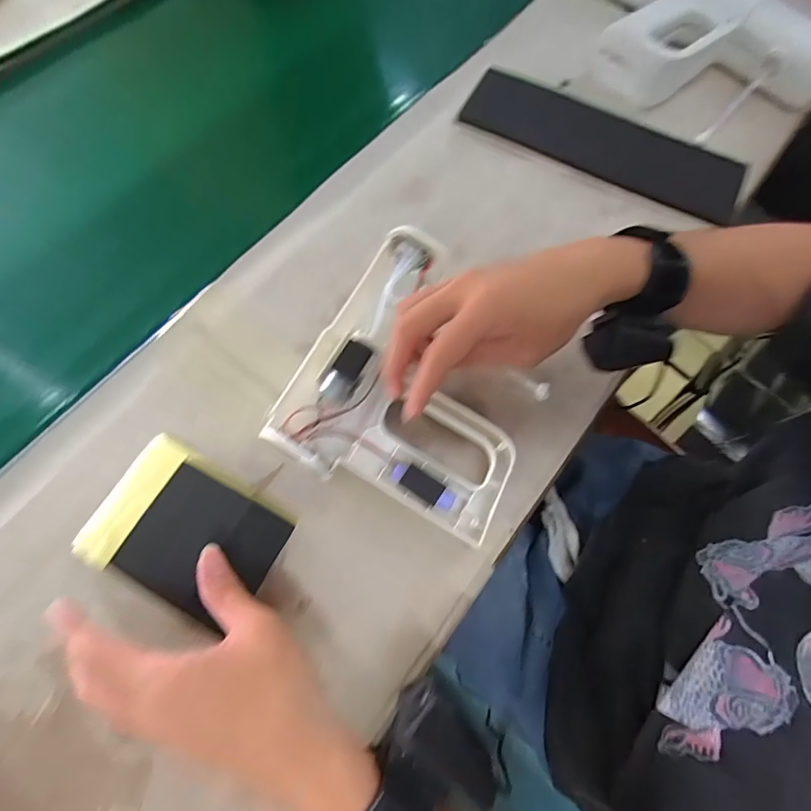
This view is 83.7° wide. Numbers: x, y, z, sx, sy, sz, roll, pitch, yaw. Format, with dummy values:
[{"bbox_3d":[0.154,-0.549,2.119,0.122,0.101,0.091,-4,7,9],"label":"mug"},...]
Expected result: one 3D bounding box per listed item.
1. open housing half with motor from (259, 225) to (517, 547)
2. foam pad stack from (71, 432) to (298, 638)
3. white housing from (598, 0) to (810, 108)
[{"bbox_3d":[0.011,-0.027,0.364,0.184,0.050,0.215,22,72,7],"label":"open housing half with motor"},{"bbox_3d":[-0.160,0.092,0.336,0.134,0.013,0.096,28,73,8],"label":"foam pad stack"},{"bbox_3d":[0.328,-0.366,0.473,0.214,0.060,0.155,37,74,11],"label":"white housing"}]

